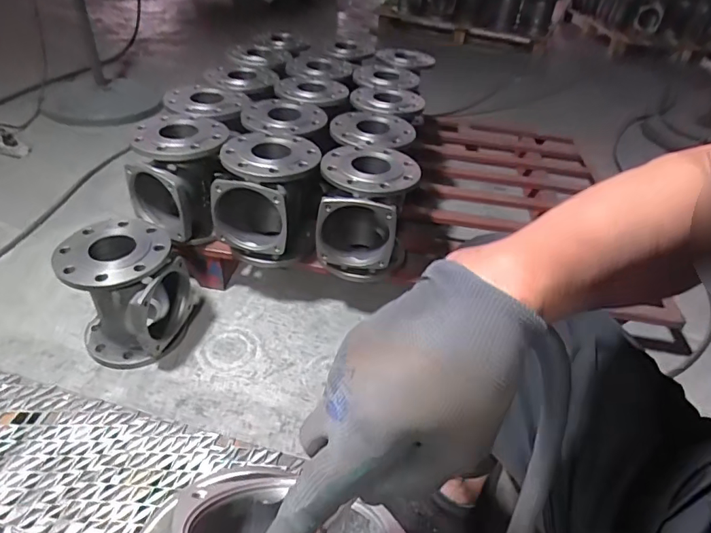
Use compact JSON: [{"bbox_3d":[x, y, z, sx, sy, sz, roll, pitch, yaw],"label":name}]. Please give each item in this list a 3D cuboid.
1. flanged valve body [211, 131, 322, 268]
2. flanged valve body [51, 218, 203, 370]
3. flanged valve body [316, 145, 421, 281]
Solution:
[{"bbox_3d":[-0.184,-0.134,1.008,0.205,0.244,0.188,8,39,2],"label":"flanged valve body"},{"bbox_3d":[-0.439,0.055,0.920,0.195,0.232,0.192,8,39,2],"label":"flanged valve body"},{"bbox_3d":[0.019,-0.104,0.998,0.181,0.239,0.192,6,39,-1],"label":"flanged valve body"}]

